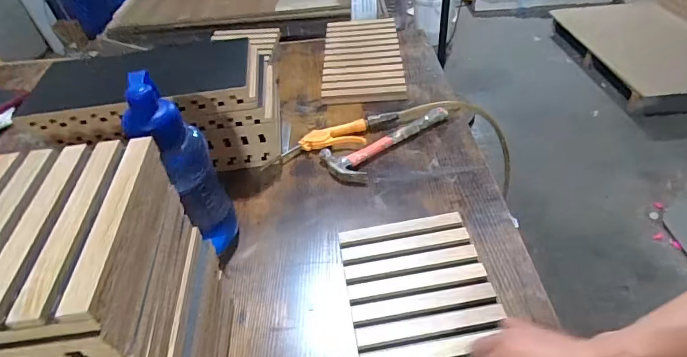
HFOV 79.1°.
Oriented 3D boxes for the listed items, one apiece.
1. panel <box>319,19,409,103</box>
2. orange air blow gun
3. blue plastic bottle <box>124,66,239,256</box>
[{"bbox_3d":[0.045,-0.292,0.994,0.182,0.018,0.338,-2,50,3],"label":"panel"},{"bbox_3d":[-0.020,-0.075,0.791,0.270,0.025,0.067,-17,44,-11],"label":"orange air blow gun"},{"bbox_3d":[-0.209,-0.007,0.563,0.057,0.274,0.064,-4,43,4],"label":"blue plastic bottle"}]

